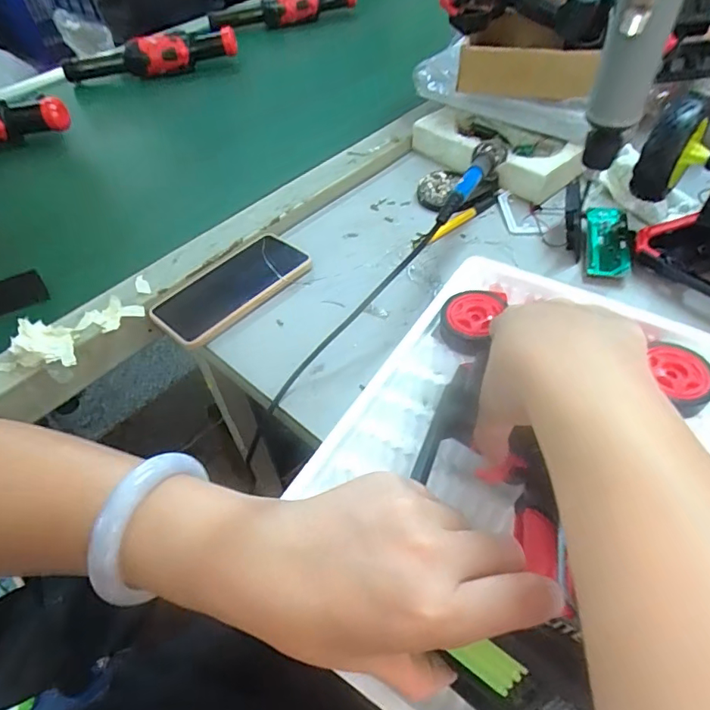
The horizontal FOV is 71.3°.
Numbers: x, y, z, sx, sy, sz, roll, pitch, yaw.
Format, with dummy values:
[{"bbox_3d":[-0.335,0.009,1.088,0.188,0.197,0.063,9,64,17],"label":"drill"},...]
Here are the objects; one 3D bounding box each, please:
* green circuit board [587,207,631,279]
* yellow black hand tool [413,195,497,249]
[{"bbox_3d":[0.262,-0.118,0.512,0.042,0.005,0.095,11,59,5],"label":"green circuit board"},{"bbox_3d":[0.115,-0.153,0.563,0.128,0.007,0.013,-33,54,-20],"label":"yellow black hand tool"}]

